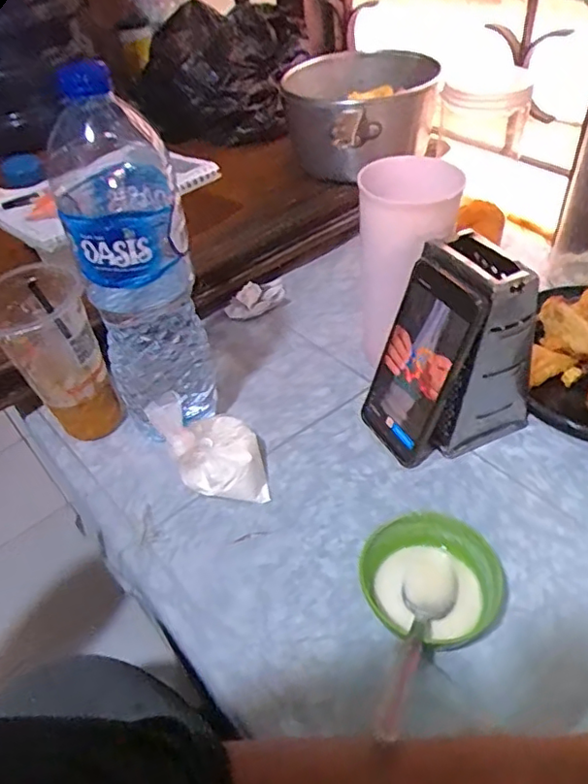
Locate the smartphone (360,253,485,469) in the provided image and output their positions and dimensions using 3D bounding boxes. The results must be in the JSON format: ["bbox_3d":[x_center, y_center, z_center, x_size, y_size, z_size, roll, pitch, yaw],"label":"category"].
[{"bbox_3d":[0.102,-0.022,0.492,0.016,0.160,0.078,-10,40,-34],"label":"smartphone"}]

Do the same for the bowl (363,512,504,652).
[{"bbox_3d":[0.096,0.135,0.412,0.095,0.050,0.083,19,50,24],"label":"bowl"}]

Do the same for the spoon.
[{"bbox_3d":[0.078,0.155,0.375,0.035,0.019,0.141,14,23,20],"label":"spoon"}]

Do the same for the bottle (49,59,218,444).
[{"bbox_3d":[-0.126,-0.085,0.481,0.093,0.304,0.093,-19,45,-12],"label":"bottle"}]

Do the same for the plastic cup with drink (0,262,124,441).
[{"bbox_3d":[-0.211,-0.026,0.521,0.081,0.155,0.086,-4,44,3],"label":"plastic cup with drink"}]

